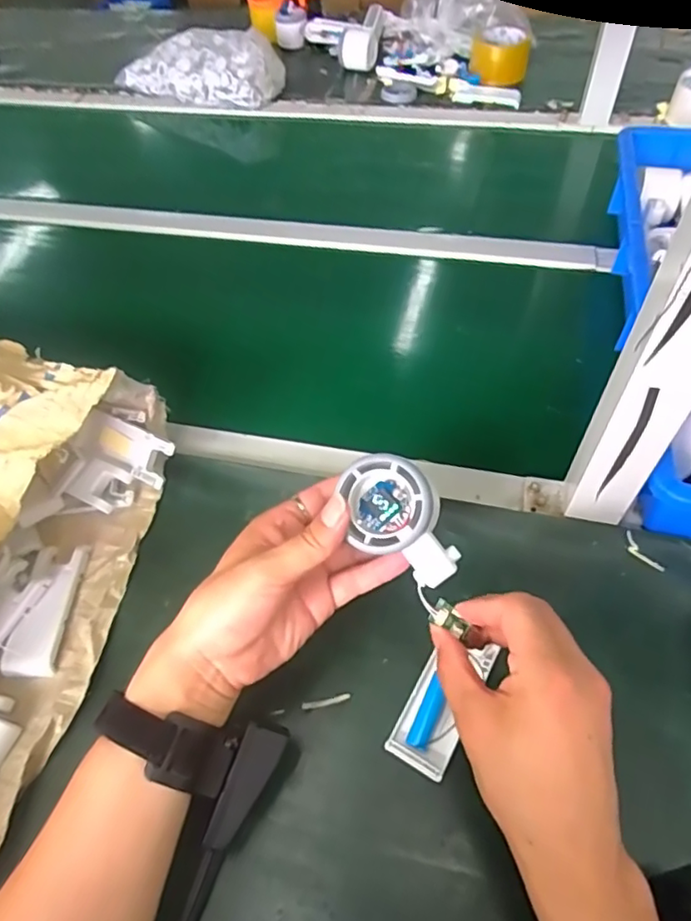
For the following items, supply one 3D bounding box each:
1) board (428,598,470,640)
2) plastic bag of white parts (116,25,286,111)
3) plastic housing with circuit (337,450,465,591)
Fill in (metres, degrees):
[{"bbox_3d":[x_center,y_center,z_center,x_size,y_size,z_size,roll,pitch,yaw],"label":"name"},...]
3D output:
[{"bbox_3d":[0.064,0.098,0.353,0.028,0.005,0.013,41,62,-6],"label":"board"},{"bbox_3d":[-0.248,-0.670,0.994,0.301,0.084,0.148,20,58,18],"label":"plastic bag of white parts"},{"bbox_3d":[0.031,0.037,0.335,0.052,0.025,0.082,-19,97,9],"label":"plastic housing with circuit"}]

